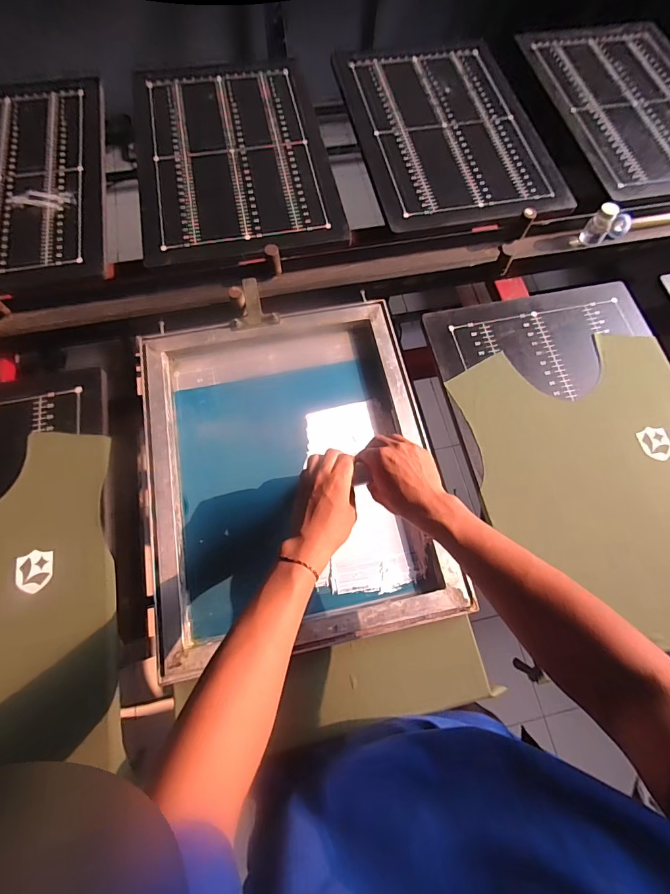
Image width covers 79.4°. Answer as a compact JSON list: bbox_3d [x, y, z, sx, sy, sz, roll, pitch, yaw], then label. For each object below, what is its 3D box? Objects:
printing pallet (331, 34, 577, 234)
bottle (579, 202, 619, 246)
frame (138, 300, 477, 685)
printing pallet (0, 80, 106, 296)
[{"bbox_3d":[0.246,-0.716,0.894,0.396,0.016,0.575,-11,72,-5],"label":"printing pallet"},{"bbox_3d":[0.503,-0.422,0.760,0.045,0.077,0.040,39,75,11],"label":"bottle"},{"bbox_3d":[-0.067,0.022,0.612,0.409,0.040,0.504,-11,72,-5],"label":"frame"},{"bbox_3d":[-0.675,-0.550,0.818,0.390,0.020,0.567,-9,72,-5],"label":"printing pallet"}]

